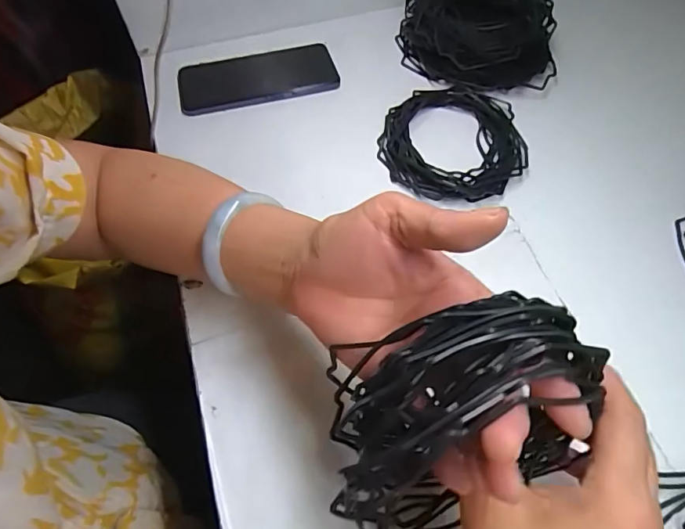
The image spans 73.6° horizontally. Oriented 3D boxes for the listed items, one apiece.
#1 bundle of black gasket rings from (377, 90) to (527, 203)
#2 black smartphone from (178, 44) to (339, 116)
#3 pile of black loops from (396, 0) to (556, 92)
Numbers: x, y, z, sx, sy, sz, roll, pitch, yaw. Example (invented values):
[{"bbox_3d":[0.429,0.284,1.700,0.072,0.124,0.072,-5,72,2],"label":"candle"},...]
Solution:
[{"bbox_3d":[0.105,-0.121,0.433,0.133,0.016,0.135,7,59,7],"label":"bundle of black gasket rings"},{"bbox_3d":[-0.091,-0.198,0.491,0.165,0.014,0.073,-15,59,-7],"label":"black smartphone"},{"bbox_3d":[0.146,-0.260,0.503,0.156,0.047,0.165,0,58,3],"label":"pile of black loops"}]

